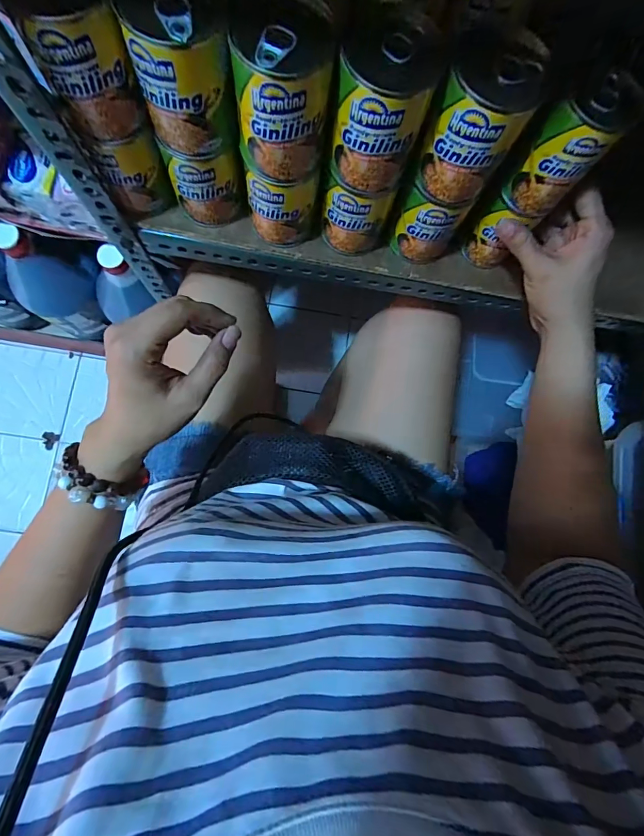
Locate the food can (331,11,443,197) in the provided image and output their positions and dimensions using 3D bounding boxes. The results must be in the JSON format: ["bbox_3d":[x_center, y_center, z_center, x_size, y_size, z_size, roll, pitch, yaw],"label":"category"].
[{"bbox_3d":[0.041,-0.216,0.287,0.060,0.089,0.057,1,81,-4],"label":"food can"}]

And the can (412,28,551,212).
[{"bbox_3d":[0.110,-0.211,0.291,0.058,0.085,0.057,1,81,-4],"label":"can"}]

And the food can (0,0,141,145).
[{"bbox_3d":[-0.156,-0.244,0.265,0.058,0.097,0.054,1,81,-4],"label":"food can"}]

